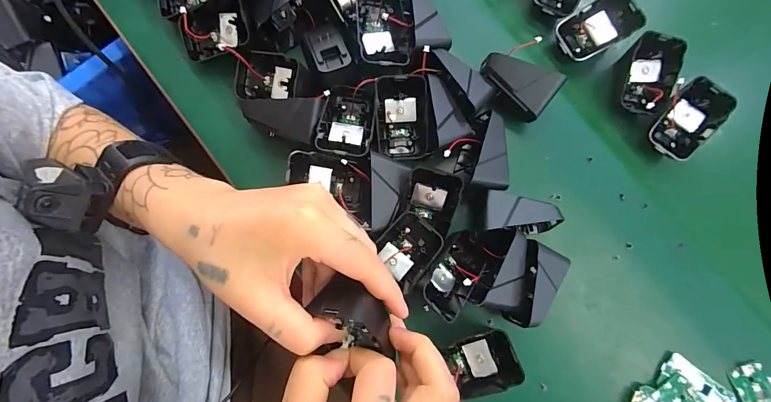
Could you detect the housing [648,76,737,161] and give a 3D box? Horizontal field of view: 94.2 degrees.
[{"bbox_3d":[0.278,-0.074,0.329,0.047,0.018,0.069,40,106,6],"label":"housing"}]

